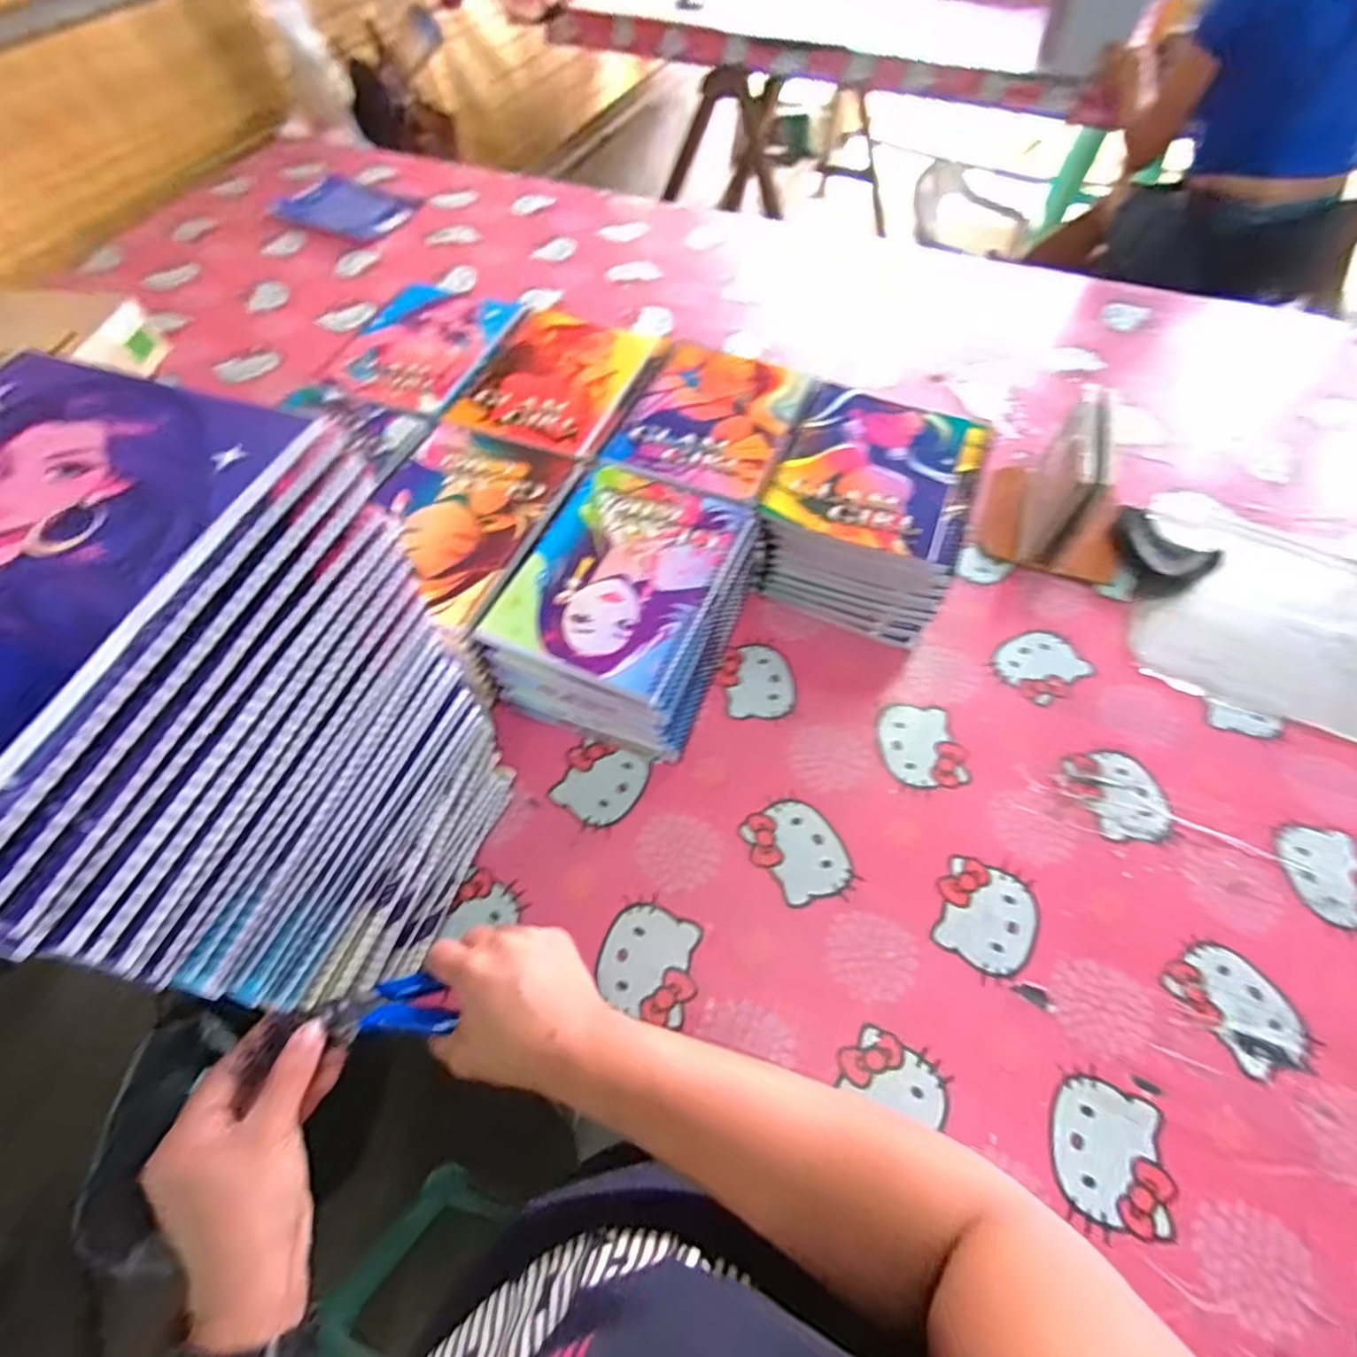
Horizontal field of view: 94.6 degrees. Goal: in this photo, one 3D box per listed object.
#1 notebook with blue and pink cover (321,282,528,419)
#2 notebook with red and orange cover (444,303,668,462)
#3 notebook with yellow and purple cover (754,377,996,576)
[{"bbox_3d":[-0.271,-0.360,0.672,0.163,0.016,0.219,17,60,10],"label":"notebook with blue and pink cover"},{"bbox_3d":[-0.119,-0.307,0.636,0.170,0.008,0.206,20,61,11],"label":"notebook with red and orange cover"},{"bbox_3d":[0.183,-0.191,0.562,0.169,0.006,0.197,21,61,12],"label":"notebook with yellow and purple cover"}]

